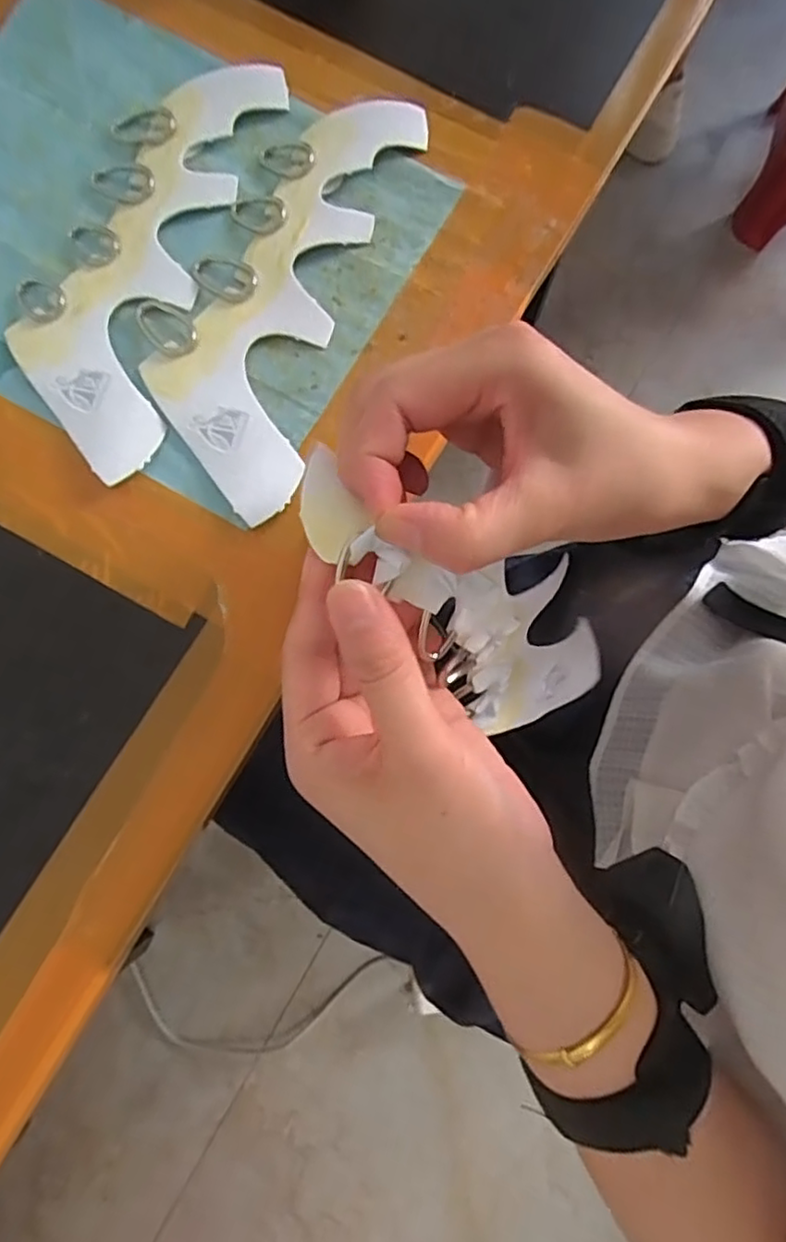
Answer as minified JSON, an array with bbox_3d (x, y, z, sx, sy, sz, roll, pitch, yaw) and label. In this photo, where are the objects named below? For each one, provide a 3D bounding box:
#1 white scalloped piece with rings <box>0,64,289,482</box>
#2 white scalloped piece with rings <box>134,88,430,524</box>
[{"bbox_3d":[-0.118,-0.175,0.303,0.081,0.008,0.214,19,80,2],"label":"white scalloped piece with rings"},{"bbox_3d":[-0.060,-0.158,0.299,0.089,0.009,0.213,18,80,2],"label":"white scalloped piece with rings"}]

